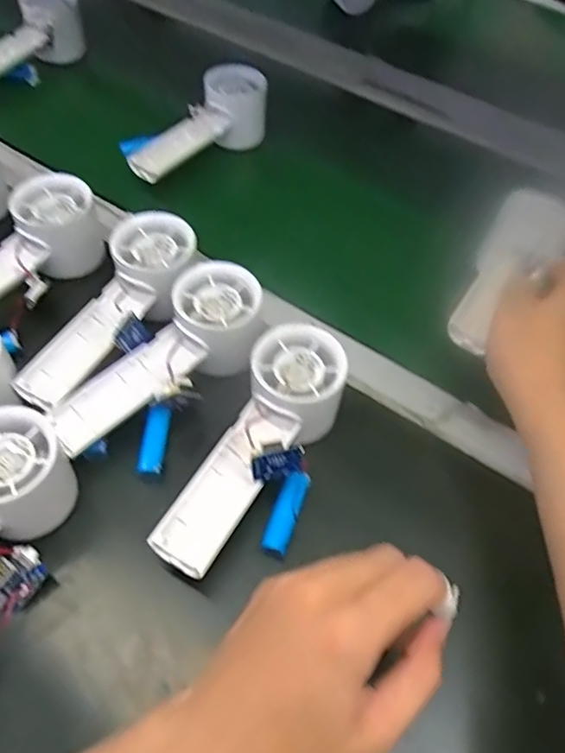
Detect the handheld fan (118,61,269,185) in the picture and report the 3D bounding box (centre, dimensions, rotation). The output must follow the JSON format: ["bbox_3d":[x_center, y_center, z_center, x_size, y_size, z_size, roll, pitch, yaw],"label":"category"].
[{"bbox_3d":[-0.081,-0.234,0.545,0.047,0.061,0.156,38,61,21],"label":"handheld fan"}]

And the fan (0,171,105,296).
[{"bbox_3d":[-0.204,-0.082,0.428,0.154,0.065,0.053,-38,65,-26],"label":"fan"}]

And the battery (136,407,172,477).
[{"bbox_3d":[-0.080,0.040,0.366,0.014,0.014,0.050,4,55,-1],"label":"battery"}]

